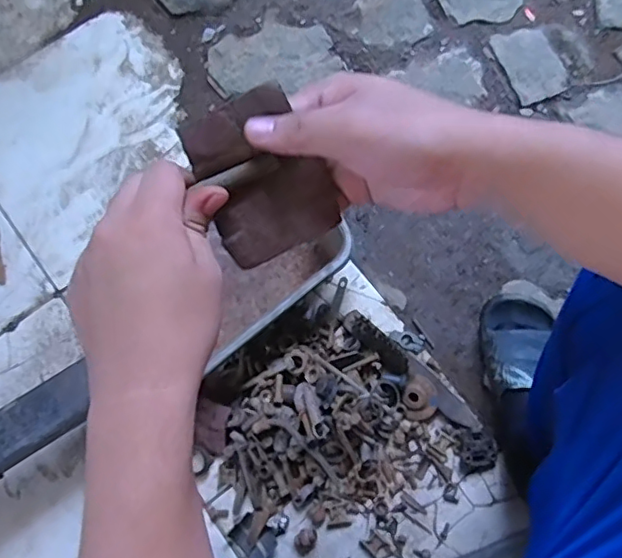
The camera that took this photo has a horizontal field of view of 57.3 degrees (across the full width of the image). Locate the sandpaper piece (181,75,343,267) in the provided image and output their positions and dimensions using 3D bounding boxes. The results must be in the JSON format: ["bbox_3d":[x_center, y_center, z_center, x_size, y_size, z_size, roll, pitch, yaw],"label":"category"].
[{"bbox_3d":[-0.031,-0.062,0.352,0.074,0.010,0.096,-24,114,1],"label":"sandpaper piece"}]

